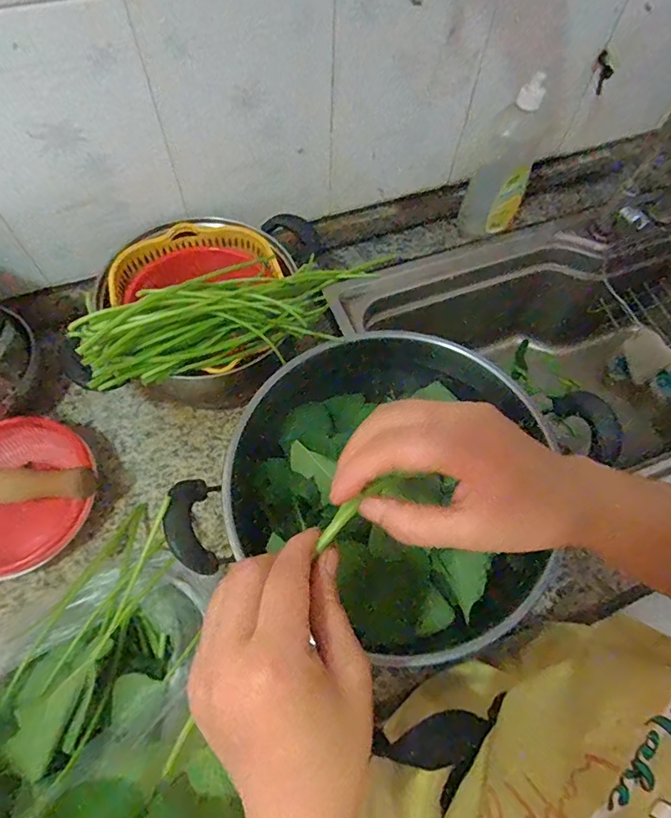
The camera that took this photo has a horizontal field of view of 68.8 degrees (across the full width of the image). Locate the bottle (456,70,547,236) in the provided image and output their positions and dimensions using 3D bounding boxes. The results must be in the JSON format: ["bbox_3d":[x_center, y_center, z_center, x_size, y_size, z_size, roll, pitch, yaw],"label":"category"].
[{"bbox_3d":[0.248,-0.356,0.709,0.081,0.214,0.090,24,65,11],"label":"bottle"}]

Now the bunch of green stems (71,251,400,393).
[{"bbox_3d":[-0.130,-0.086,0.519,0.260,0.079,0.072,-18,65,-10],"label":"bunch of green stems"}]

